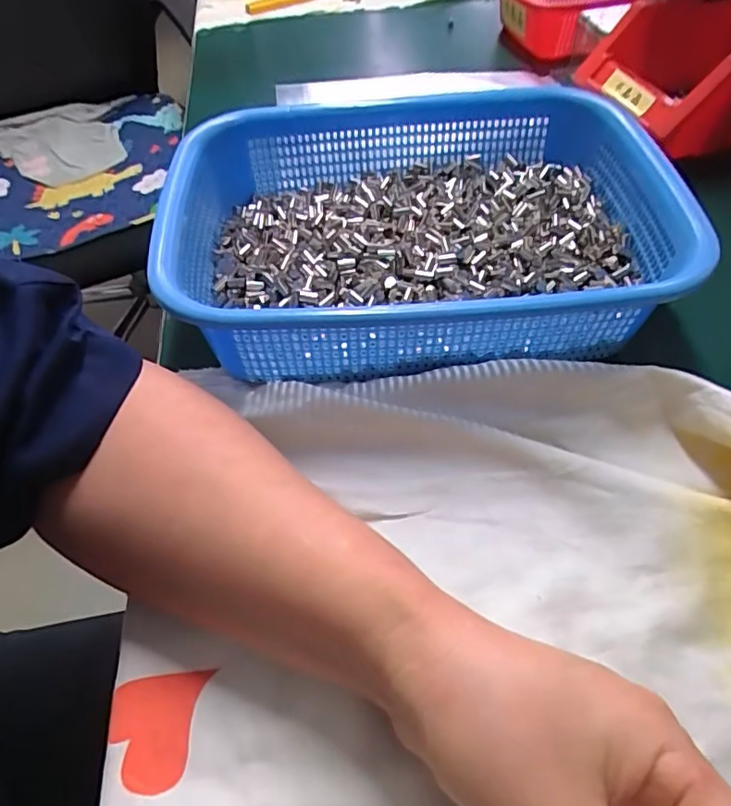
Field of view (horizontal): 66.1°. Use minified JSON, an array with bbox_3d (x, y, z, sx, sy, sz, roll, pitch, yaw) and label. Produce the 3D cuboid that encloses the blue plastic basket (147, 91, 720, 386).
[{"bbox_3d":[0.036,-0.109,0.335,0.264,0.062,0.202,-6,54,0],"label":"blue plastic basket"}]

